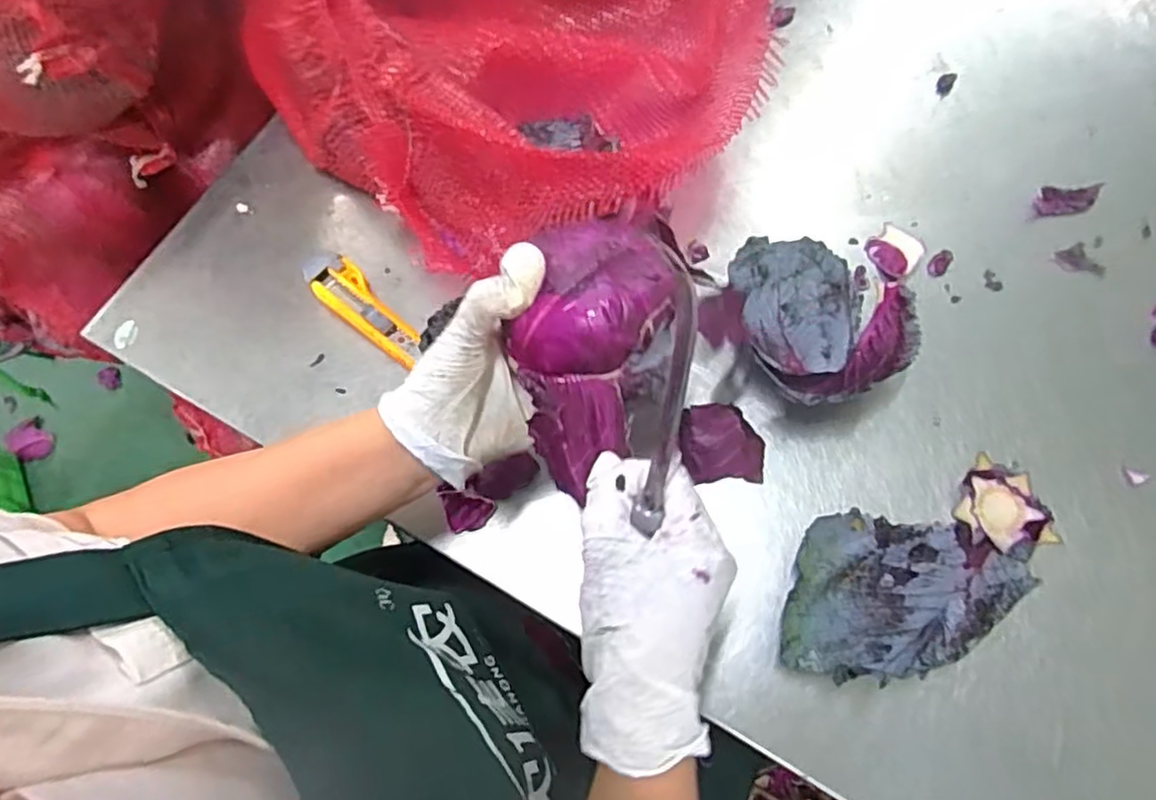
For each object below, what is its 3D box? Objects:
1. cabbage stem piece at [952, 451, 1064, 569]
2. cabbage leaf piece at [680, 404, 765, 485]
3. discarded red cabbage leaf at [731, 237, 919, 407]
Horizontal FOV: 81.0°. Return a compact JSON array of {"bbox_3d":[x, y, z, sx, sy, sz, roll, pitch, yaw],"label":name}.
[{"bbox_3d":[0.275,0.070,0.444,0.025,0.057,0.063,1,63,-32],"label":"cabbage stem piece"},{"bbox_3d":[0.103,0.030,0.486,0.059,0.022,0.054,-3,69,4],"label":"cabbage leaf piece"},{"bbox_3d":[0.183,-0.064,0.506,0.109,0.034,0.127,-17,69,-2],"label":"discarded red cabbage leaf"}]

